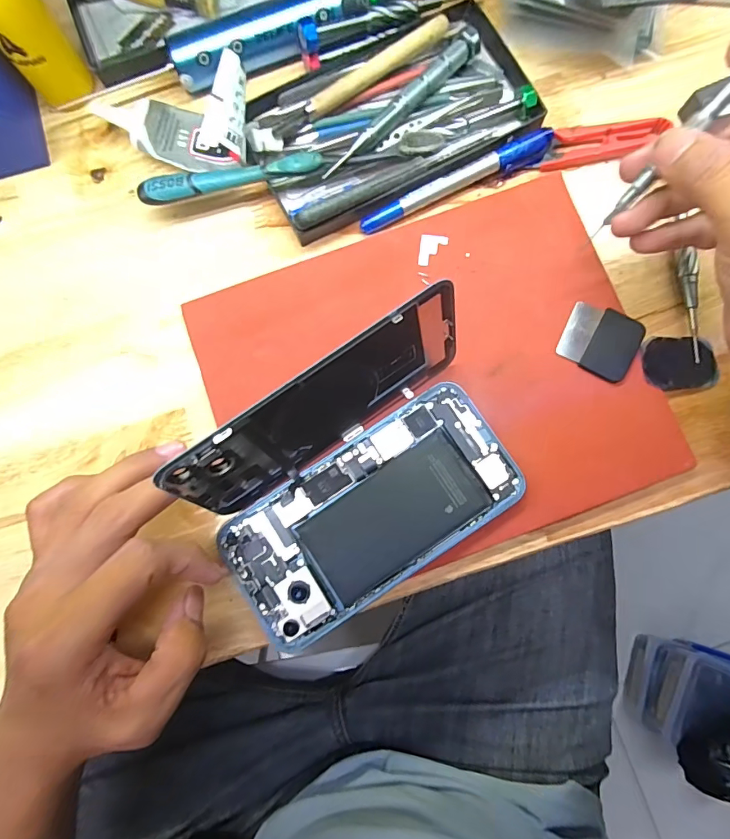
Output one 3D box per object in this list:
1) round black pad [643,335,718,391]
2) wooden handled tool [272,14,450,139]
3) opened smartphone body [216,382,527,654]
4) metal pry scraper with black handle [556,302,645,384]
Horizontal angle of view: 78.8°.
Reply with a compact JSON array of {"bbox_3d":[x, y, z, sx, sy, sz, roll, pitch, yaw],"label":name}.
[{"bbox_3d":[0.186,-0.033,0.261,0.048,0.004,0.031,0,83,-7],"label":"round black pad"},{"bbox_3d":[-0.002,-0.213,0.274,0.126,0.010,0.012,-34,82,-3],"label":"wooden handled tool"},{"bbox_3d":[0.005,0.051,0.245,0.158,0.012,0.078,-34,82,-3],"label":"opened smartphone body"},{"bbox_3d":[0.138,-0.047,0.259,0.042,0.004,0.039,27,83,5],"label":"metal pry scraper with black handle"}]

